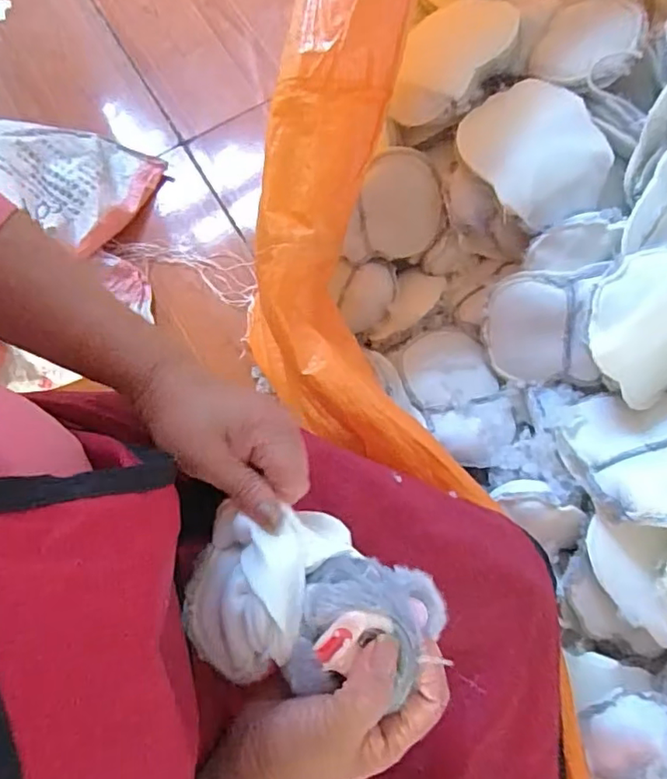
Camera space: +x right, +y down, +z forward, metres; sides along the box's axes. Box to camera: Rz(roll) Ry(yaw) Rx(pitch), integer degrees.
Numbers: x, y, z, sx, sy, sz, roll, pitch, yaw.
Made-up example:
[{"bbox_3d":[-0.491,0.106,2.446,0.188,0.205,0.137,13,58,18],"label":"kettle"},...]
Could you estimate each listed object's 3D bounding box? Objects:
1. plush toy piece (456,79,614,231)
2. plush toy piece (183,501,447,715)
[{"bbox_3d":[0.240,-0.280,0.671,0.132,0.045,0.173,-39,77,9],"label":"plush toy piece"},{"bbox_3d":[-0.013,0.121,0.320,0.147,0.052,0.094,5,73,3],"label":"plush toy piece"}]

